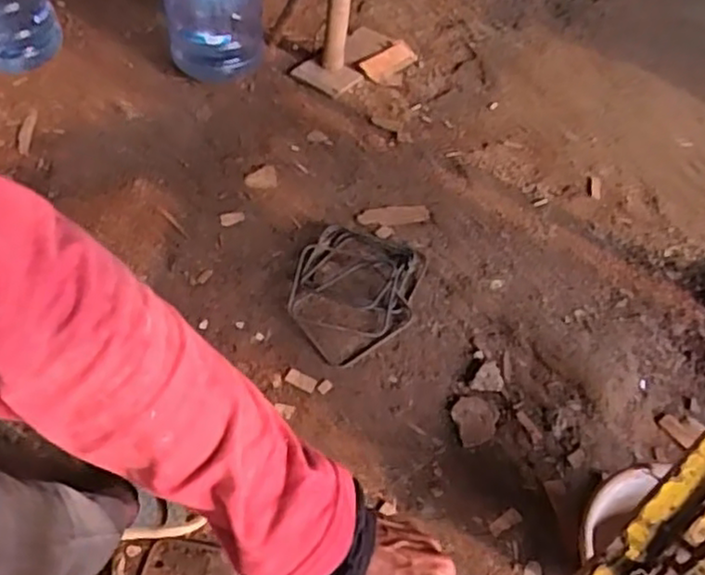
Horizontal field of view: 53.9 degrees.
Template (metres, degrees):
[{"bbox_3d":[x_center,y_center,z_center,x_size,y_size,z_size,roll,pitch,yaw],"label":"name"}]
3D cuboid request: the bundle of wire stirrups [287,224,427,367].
[{"bbox_3d":[0.003,0.005,1.537,0.270,0.050,0.356,15,55,6],"label":"bundle of wire stirrups"}]

